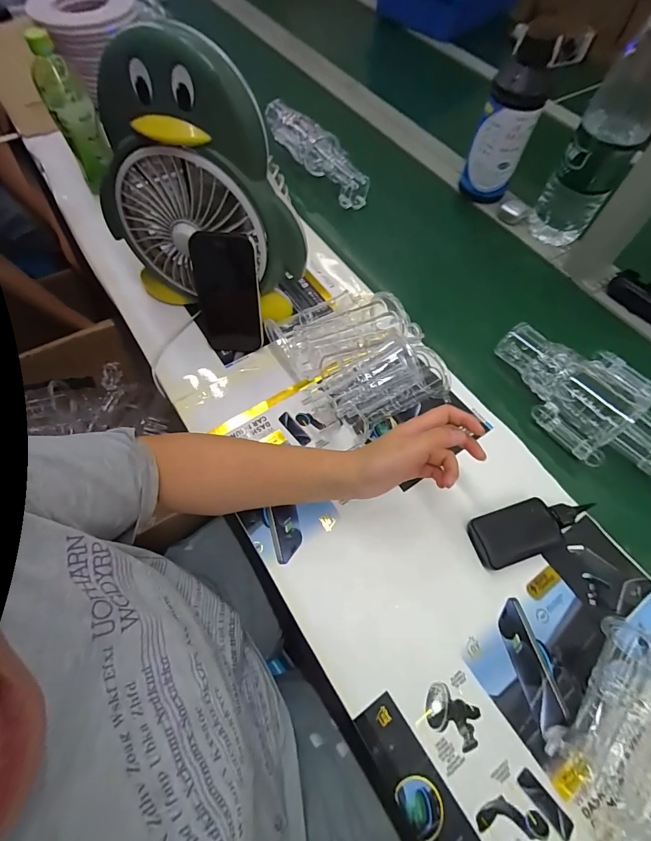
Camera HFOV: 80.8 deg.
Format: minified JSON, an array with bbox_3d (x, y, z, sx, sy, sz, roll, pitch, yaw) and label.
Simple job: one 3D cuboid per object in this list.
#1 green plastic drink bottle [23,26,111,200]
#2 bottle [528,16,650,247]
[{"bbox_3d":[-0.401,-0.488,0.615,0.062,0.191,0.076,-22,66,-12],"label":"green plastic drink bottle"},{"bbox_3d":[0.405,-0.406,0.542,0.093,0.320,0.075,36,68,15],"label":"bottle"}]

